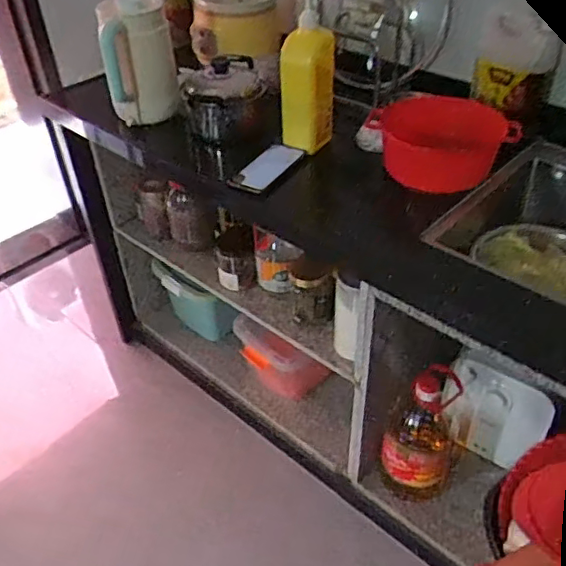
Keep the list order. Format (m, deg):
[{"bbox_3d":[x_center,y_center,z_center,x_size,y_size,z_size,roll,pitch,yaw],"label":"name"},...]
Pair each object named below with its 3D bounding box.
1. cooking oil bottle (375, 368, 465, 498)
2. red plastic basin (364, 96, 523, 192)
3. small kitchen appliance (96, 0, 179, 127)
[{"bbox_3d":[0.304,0.331,1.305,0.145,0.335,0.189,11,42,15],"label":"cooking oil bottle"},{"bbox_3d":[0.285,-0.264,1.054,0.233,0.114,0.163,-2,41,1],"label":"red plastic basin"},{"bbox_3d":[-0.280,-0.433,1.140,0.131,0.218,0.124,-7,41,-6],"label":"small kitchen appliance"}]

